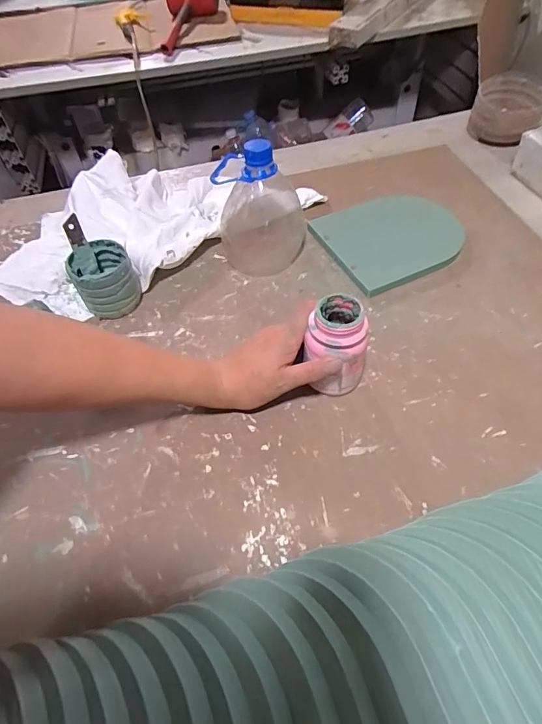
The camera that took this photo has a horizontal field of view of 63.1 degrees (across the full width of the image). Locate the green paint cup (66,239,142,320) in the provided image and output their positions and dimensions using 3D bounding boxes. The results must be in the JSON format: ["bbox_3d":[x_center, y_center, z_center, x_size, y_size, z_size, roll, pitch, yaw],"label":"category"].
[{"bbox_3d":[-0.183,-0.090,0.492,0.063,0.066,0.061,-2,54,2],"label":"green paint cup"}]

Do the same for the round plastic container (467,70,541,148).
[{"bbox_3d":[0.361,-0.386,0.680,0.098,0.070,0.099,21,58,18],"label":"round plastic container"}]

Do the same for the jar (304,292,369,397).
[{"bbox_3d":[0.060,-0.015,0.404,0.054,0.086,0.053,-2,54,2],"label":"jar"}]

